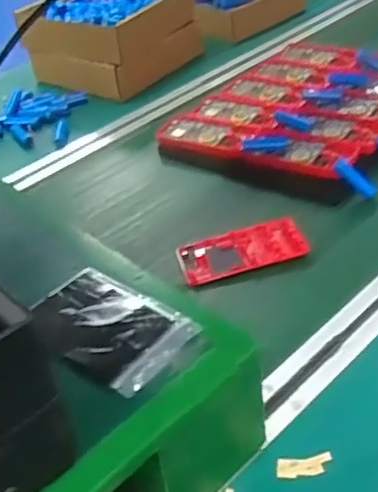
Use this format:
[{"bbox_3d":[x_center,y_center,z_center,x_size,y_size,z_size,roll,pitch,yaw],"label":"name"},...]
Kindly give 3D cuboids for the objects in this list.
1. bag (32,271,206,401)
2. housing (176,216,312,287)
[{"bbox_3d":[-0.055,0.052,0.430,0.107,0.011,0.074,24,47,35],"label":"bag"},{"bbox_3d":[0.053,0.004,0.657,0.124,0.011,0.063,-19,38,-6],"label":"housing"}]

